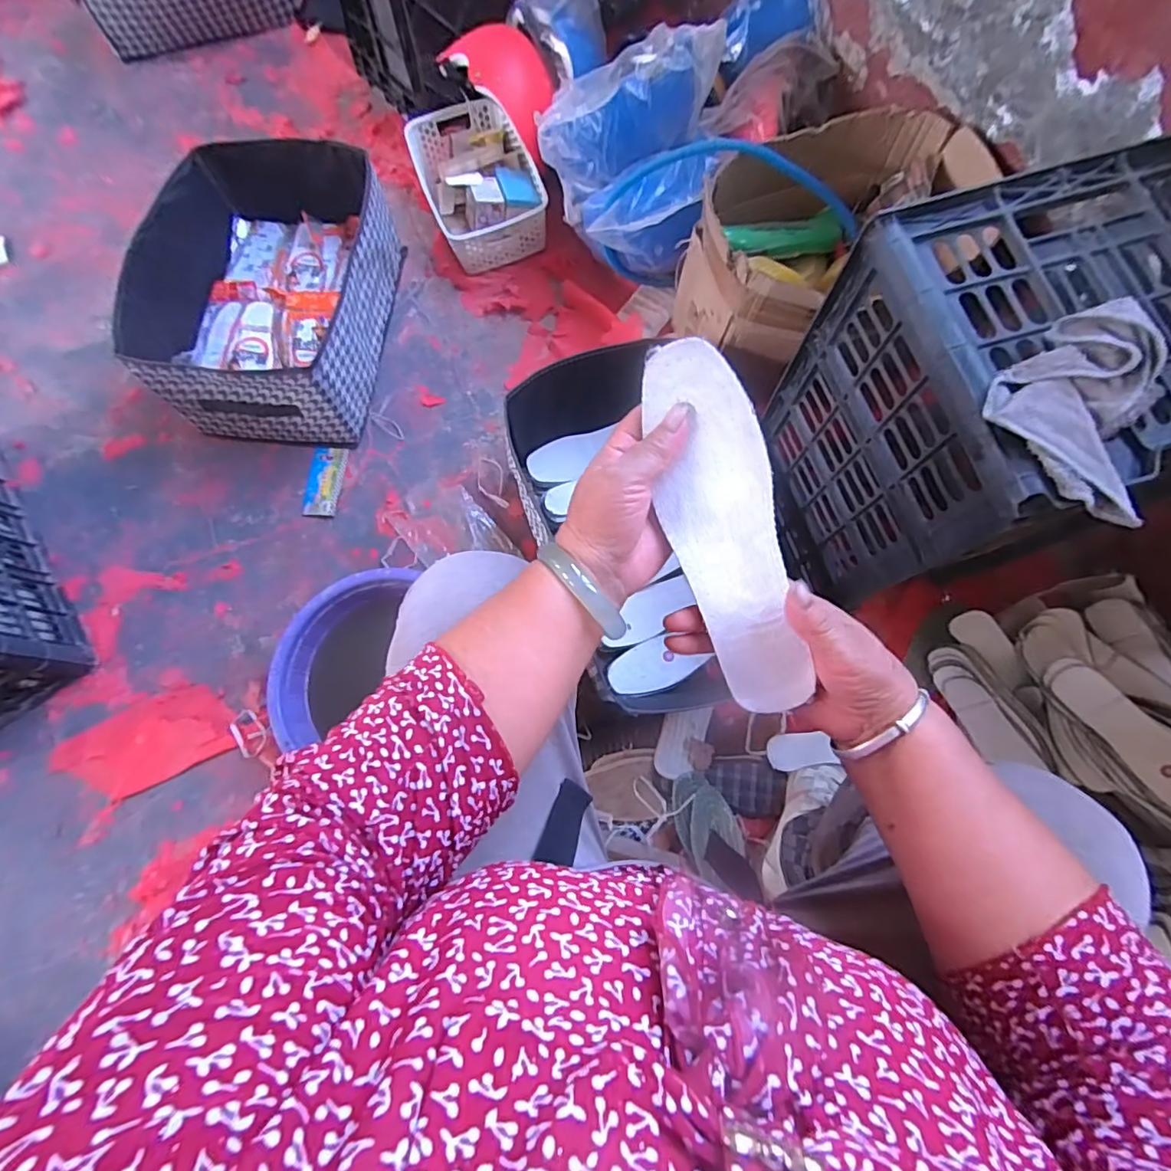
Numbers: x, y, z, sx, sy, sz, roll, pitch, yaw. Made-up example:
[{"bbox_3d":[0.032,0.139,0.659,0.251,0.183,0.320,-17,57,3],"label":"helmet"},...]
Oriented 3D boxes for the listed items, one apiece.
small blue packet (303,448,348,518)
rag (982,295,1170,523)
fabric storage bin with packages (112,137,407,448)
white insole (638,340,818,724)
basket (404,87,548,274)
[{"bbox_3d":[-0.432,-0.173,0.906,0.056,0.010,0.124,3,75,1],"label":"small blue packet"},{"bbox_3d":[0.357,-0.127,0.383,0.116,0.045,0.131,37,78,9],"label":"rag"},{"bbox_3d":[-0.512,-0.475,0.901,0.337,0.187,0.443,4,75,1],"label":"fabric storage bin with packages"},{"bbox_3d":[0.084,-0.030,0.332,0.065,0.005,0.224,-11,99,22],"label":"white insole"},{"bbox_3d":[-0.202,-0.755,1.024,0.201,0.096,0.312,-20,76,-6],"label":"basket"}]

